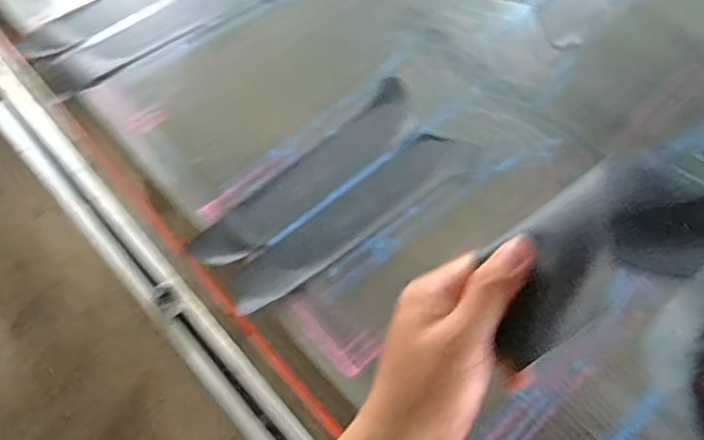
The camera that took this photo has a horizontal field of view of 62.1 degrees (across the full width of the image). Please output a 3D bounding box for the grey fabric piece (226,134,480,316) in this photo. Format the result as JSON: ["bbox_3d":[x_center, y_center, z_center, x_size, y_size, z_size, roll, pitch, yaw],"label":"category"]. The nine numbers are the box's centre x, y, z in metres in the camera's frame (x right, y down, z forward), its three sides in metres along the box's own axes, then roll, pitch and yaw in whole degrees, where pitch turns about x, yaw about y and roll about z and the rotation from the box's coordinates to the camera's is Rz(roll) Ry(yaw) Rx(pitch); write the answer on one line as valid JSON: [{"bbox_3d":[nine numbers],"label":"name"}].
[{"bbox_3d":[0.009,-0.011,0.831,0.408,0.019,0.077,-34,67,-19],"label":"grey fabric piece"}]

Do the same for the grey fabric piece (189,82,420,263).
[{"bbox_3d":[-0.050,-0.068,0.853,0.395,0.028,0.088,-40,70,-21],"label":"grey fabric piece"}]

